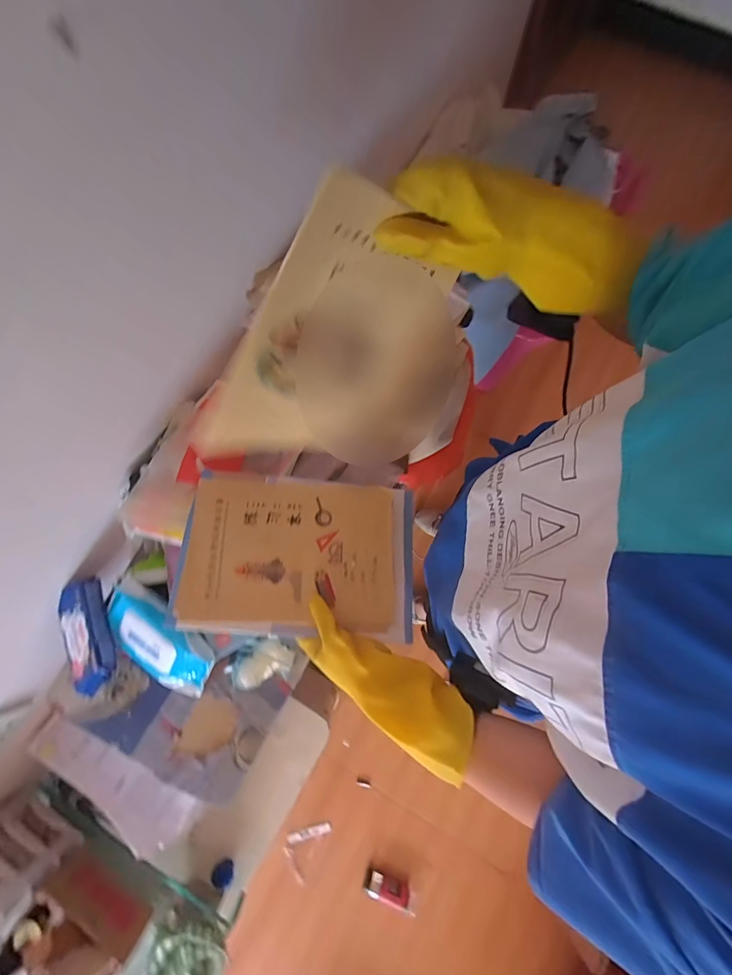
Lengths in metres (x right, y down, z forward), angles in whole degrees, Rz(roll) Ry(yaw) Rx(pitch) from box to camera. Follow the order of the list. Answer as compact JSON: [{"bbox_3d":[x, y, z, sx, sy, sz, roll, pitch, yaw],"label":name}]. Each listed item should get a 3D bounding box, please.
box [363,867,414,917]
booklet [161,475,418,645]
[{"bbox_3d":[0.069,1.151,1.146,0.152,0.067,0.046,21,79,5],"label":"box"},{"bbox_3d":[-0.081,0.081,0.516,0.285,0.021,0.198,6,70,-6],"label":"booklet"}]

